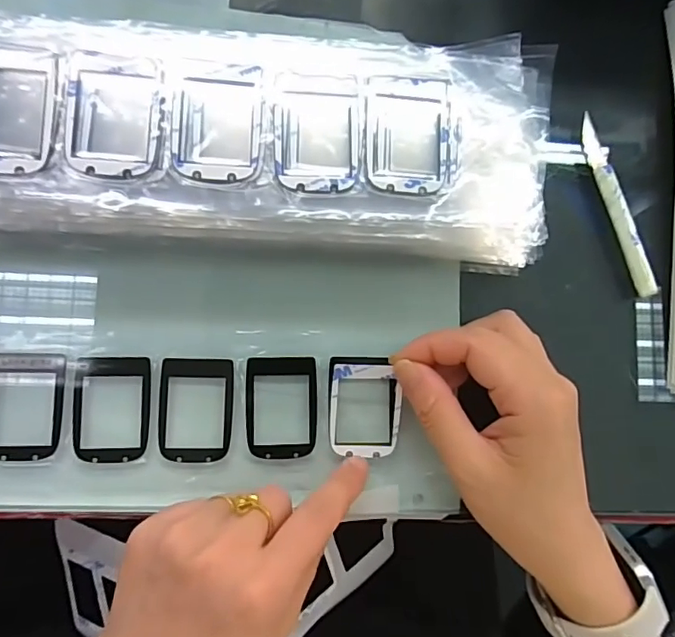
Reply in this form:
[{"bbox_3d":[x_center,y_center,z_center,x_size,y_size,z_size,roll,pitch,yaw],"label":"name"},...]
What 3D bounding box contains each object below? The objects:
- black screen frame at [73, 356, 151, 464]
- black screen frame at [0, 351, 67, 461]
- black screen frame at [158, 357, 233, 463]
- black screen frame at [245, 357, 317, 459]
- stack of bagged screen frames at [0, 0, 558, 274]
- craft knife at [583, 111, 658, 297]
[{"bbox_3d":[-0.112,0.045,0.263,0.036,0.004,0.052,2,83,-6],"label":"black screen frame"},{"bbox_3d":[-0.152,0.042,0.259,0.036,0.004,0.052,2,83,-6],"label":"black screen frame"},{"bbox_3d":[-0.071,0.046,0.268,0.036,0.004,0.052,2,83,-6],"label":"black screen frame"},{"bbox_3d":[-0.029,0.046,0.272,0.036,0.004,0.052,1,83,-6],"label":"black screen frame"},{"bbox_3d":[-0.056,-0.079,0.252,0.309,0.065,0.099,2,84,-7],"label":"stack of bagged screen frames"},{"bbox_3d":[0.161,-0.065,0.306,0.011,0.006,0.107,-18,85,-8],"label":"craft knife"}]

